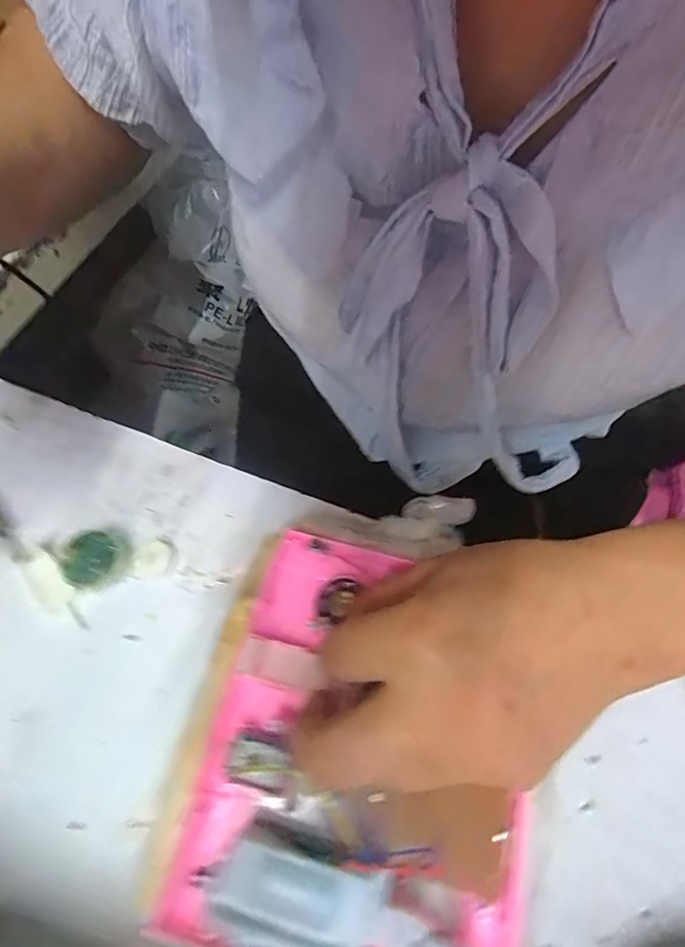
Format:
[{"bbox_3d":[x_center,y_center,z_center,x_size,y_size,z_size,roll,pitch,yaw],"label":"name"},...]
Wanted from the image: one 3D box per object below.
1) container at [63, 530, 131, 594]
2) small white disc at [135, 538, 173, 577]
[{"bbox_3d":[-0.138,0.048,0.274,0.034,0.015,0.032,1,62,-1],"label":"container"},{"bbox_3d":[-0.109,0.048,0.281,0.019,0.004,0.022,15,63,6],"label":"small white disc"}]

